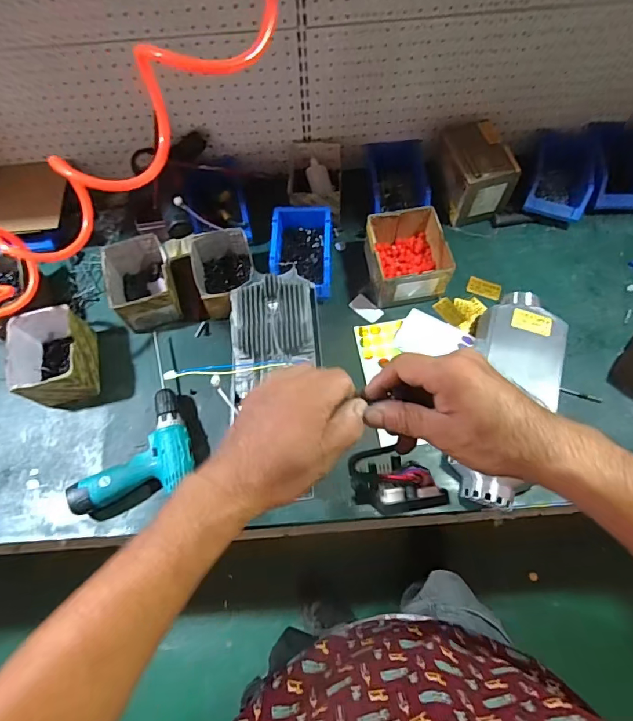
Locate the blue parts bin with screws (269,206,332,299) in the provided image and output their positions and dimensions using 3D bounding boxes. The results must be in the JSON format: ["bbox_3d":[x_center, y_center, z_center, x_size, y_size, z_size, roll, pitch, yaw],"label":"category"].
[{"bbox_3d":[-0.029,-0.216,0.880,0.118,0.065,0.181,0,66,1],"label":"blue parts bin with screws"}]

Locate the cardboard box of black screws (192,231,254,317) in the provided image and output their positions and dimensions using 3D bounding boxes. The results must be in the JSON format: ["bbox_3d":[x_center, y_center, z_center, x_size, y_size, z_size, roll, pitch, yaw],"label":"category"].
[{"bbox_3d":[-0.177,-0.170,0.858,0.109,0.085,0.156,-12,67,-4],"label":"cardboard box of black screws"}]

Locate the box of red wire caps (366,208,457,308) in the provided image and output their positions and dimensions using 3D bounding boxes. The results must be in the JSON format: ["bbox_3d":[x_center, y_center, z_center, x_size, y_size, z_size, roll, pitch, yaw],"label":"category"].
[{"bbox_3d":[0.173,-0.203,0.860,0.135,0.098,0.162,-11,66,-3],"label":"box of red wire caps"}]

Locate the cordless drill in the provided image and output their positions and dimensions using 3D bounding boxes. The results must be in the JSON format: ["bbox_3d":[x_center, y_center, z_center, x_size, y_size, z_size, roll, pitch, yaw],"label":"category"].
[{"bbox_3d":[-0.315,0.157,0.749,0.202,0.053,0.166,-21,67,-8],"label":"cordless drill"}]

